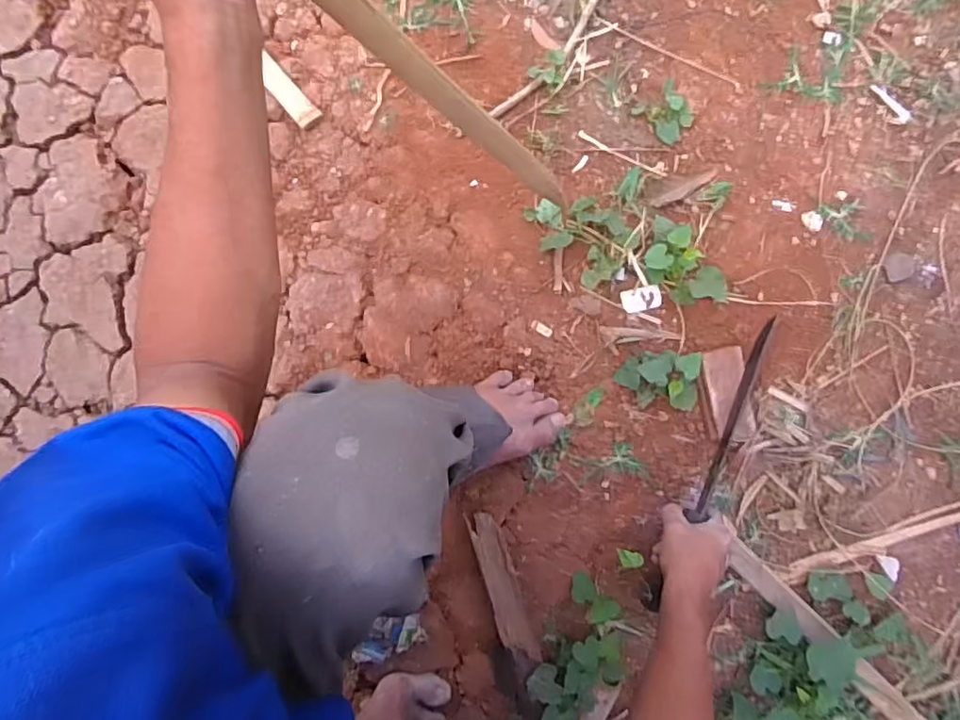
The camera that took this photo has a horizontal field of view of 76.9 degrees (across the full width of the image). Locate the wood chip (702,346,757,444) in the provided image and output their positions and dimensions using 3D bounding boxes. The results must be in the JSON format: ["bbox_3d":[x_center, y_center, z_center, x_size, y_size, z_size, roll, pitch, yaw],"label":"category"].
[{"bbox_3d":[0.309,0.045,0.754,0.058,0.021,0.115,-13,90,5],"label":"wood chip"}]

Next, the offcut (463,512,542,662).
[{"bbox_3d":[0.030,0.288,0.773,0.041,0.023,0.191,-18,89,5],"label":"offcut"}]

